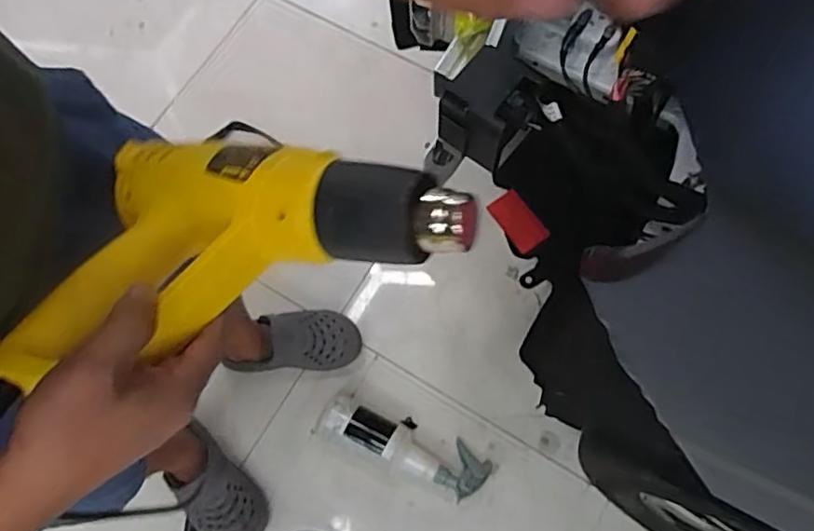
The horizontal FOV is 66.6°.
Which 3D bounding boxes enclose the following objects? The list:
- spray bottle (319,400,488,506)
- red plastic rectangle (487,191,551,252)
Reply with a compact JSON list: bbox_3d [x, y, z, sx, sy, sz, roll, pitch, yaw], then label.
[{"bbox_3d":[-0.002,0.324,1.117,0.309,0.074,0.100,25,75,10],"label":"spray bottle"},{"bbox_3d":[0.179,-0.071,1.001,0.055,0.010,0.104,-38,67,13],"label":"red plastic rectangle"}]

